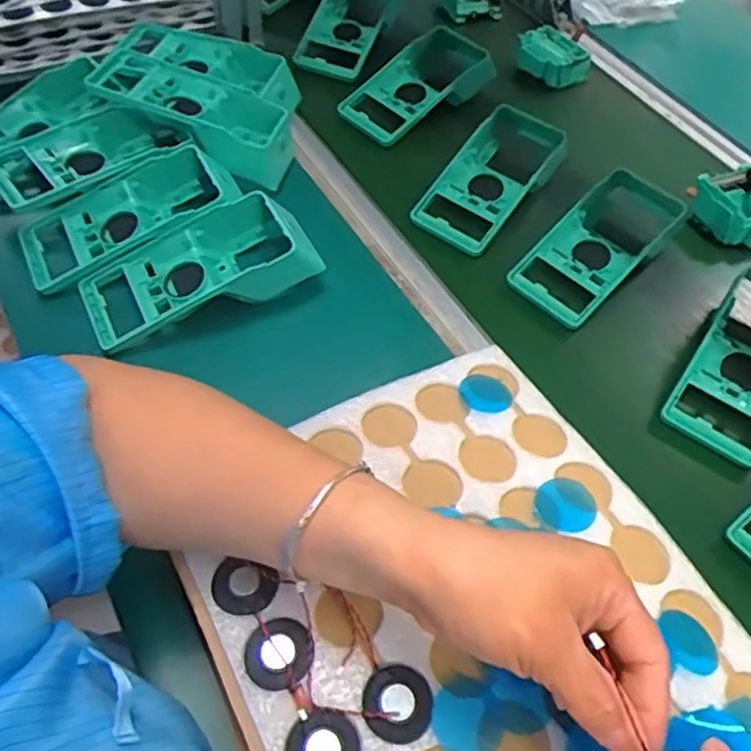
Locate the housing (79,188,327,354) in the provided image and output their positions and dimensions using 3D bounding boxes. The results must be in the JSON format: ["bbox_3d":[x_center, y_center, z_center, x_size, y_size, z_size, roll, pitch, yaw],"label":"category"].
[{"bbox_3d":[-0.143,-0.086,0.550,0.184,0.051,0.084,-19,58,-18],"label":"housing"}]

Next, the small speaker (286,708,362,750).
[{"bbox_3d":[-0.023,0.170,0.307,0.033,0.005,0.032,3,53,-4],"label":"small speaker"}]

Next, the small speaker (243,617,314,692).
[{"bbox_3d":[-0.047,0.136,0.332,0.032,0.006,0.032,3,53,-4],"label":"small speaker"}]

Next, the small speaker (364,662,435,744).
[{"bbox_3d":[0.011,0.154,0.319,0.032,0.004,0.033,3,53,-4],"label":"small speaker"}]

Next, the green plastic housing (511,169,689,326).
[{"bbox_3d":[0.202,-0.121,0.616,0.167,0.058,0.081,-37,65,-28],"label":"green plastic housing"}]

